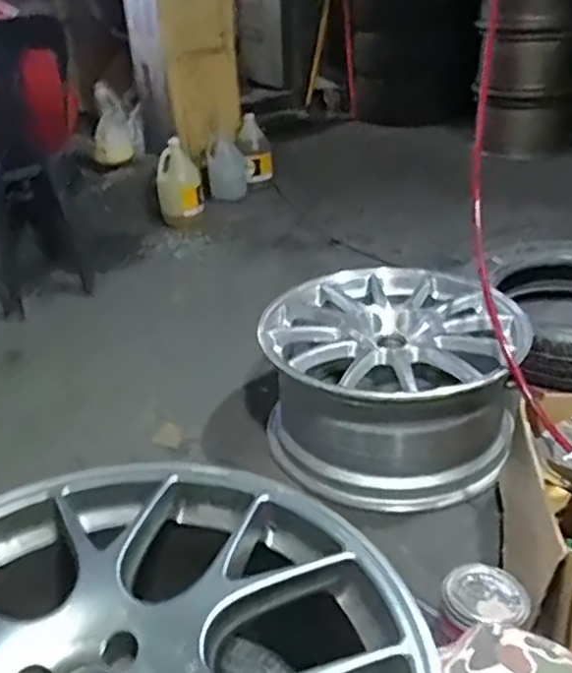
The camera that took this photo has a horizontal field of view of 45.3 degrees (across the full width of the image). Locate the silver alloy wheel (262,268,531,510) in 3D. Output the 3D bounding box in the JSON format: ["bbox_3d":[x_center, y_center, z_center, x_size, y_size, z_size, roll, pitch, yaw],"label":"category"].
[{"bbox_3d":[0.195,0.075,1.322,0.459,0.250,0.441,-3,29,1],"label":"silver alloy wheel"}]

